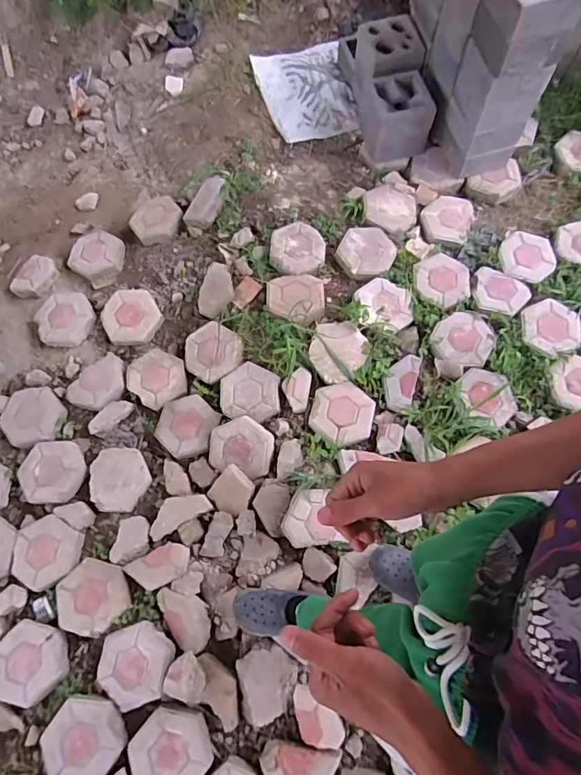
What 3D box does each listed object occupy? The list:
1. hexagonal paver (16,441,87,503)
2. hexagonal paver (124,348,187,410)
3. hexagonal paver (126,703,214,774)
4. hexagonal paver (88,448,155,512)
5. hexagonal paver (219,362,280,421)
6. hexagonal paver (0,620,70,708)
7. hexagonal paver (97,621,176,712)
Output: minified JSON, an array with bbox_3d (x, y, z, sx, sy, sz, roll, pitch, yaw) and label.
[{"bbox_3d":[-0.799,0.277,1.558,0.223,0.048,0.200,-6,69,0],"label":"hexagonal paver"},{"bbox_3d":[-0.464,-0.031,1.645,0.205,0.038,0.186,40,75,16],"label":"hexagonal paver"},{"bbox_3d":[-0.320,0.975,1.244,0.198,0.052,0.209,36,74,14],"label":"hexagonal paver"},{"bbox_3d":[-0.555,0.298,1.531,0.196,0.048,0.212,-12,69,-2],"label":"hexagonal paver"},{"bbox_3d":[-0.137,0.016,1.580,0.210,0.052,0.199,0,71,2],"label":"hexagonal paver"},{"bbox_3d":[-0.737,0.771,1.317,0.214,0.041,0.196,15,72,7],"label":"hexagonal paver"},{"bbox_3d":[-0.446,0.782,1.321,0.214,0.050,0.214,21,73,9],"label":"hexagonal paver"}]

